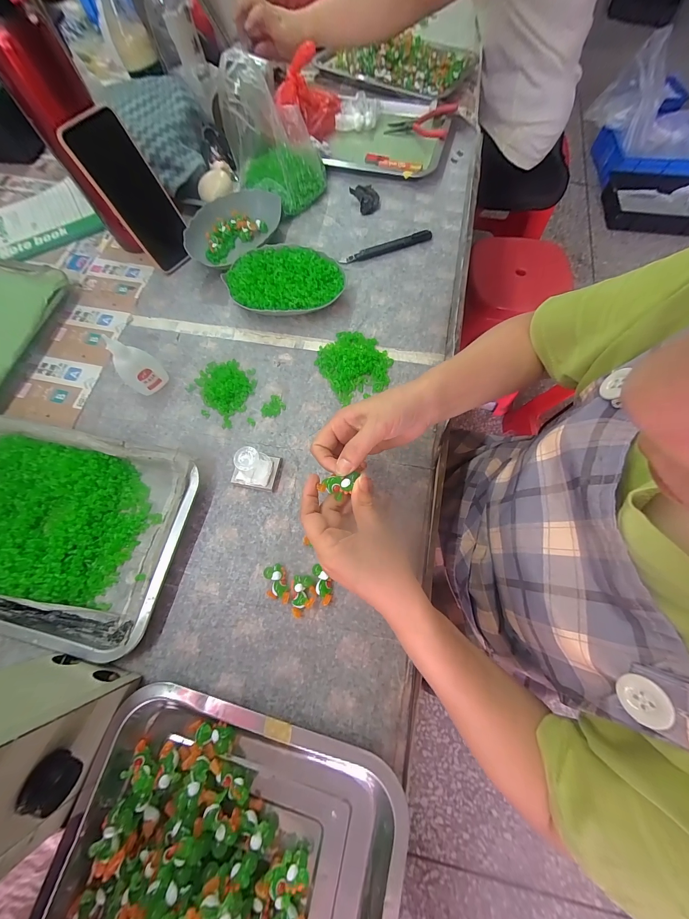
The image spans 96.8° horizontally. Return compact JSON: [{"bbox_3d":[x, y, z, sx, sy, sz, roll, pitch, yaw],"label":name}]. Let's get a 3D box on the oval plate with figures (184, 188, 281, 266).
[{"bbox_3d":[-0.177,-0.370,0.483,0.157,0.035,0.084,-30,73,-8],"label":"oval plate with figures"}]

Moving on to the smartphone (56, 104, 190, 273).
[{"bbox_3d":[-0.278,-0.351,0.413,0.073,0.158,0.016,-41,53,-11],"label":"smartphone"}]

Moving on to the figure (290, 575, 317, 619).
[{"bbox_3d":[-0.042,0.141,0.314,0.026,0.011,0.039,-3,72,1],"label":"figure"}]

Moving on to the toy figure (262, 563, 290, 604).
[{"bbox_3d":[-0.071,0.130,0.320,0.023,0.011,0.039,-12,72,-2],"label":"toy figure"}]

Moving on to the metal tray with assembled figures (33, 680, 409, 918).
[{"bbox_3d":[-0.111,0.393,0.209,0.268,0.053,0.365,10,72,5],"label":"metal tray with assembled figures"}]

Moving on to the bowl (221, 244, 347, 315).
[{"bbox_3d":[-0.083,-0.255,0.441,0.161,0.035,0.114,-9,72,-1],"label":"bowl"}]

